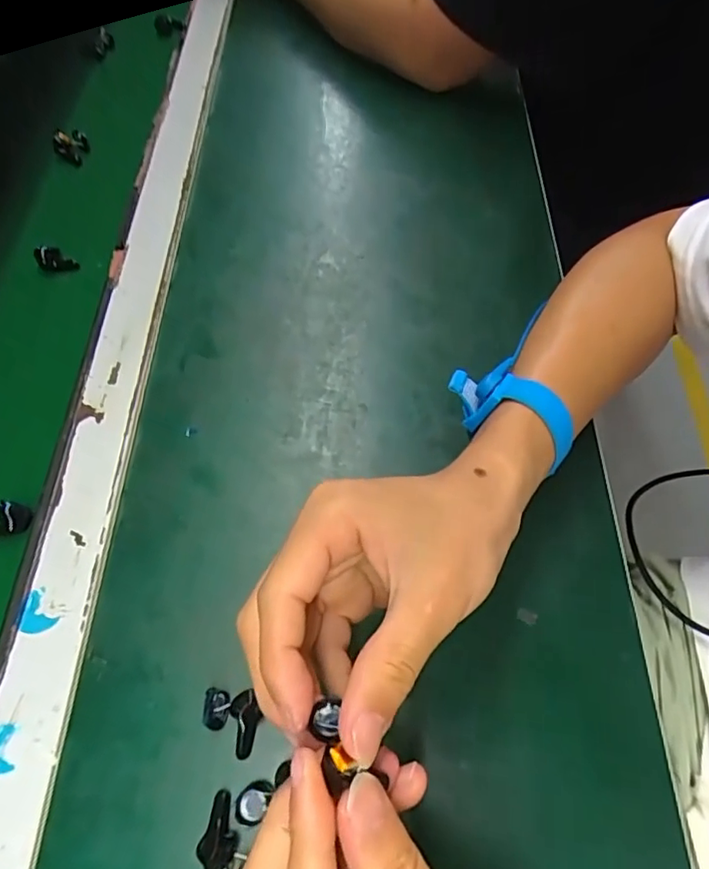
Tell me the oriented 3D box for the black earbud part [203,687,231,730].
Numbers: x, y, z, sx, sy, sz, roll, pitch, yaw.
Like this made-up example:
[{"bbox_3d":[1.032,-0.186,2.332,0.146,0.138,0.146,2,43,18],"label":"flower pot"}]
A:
[{"bbox_3d":[-0.068,0.137,0.276,0.012,0.011,0.019,-3,62,0],"label":"black earbud part"}]

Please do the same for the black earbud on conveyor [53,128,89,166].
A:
[{"bbox_3d":[-0.247,-0.253,0.483,0.023,0.021,0.025,-1,62,2],"label":"black earbud on conveyor"}]

